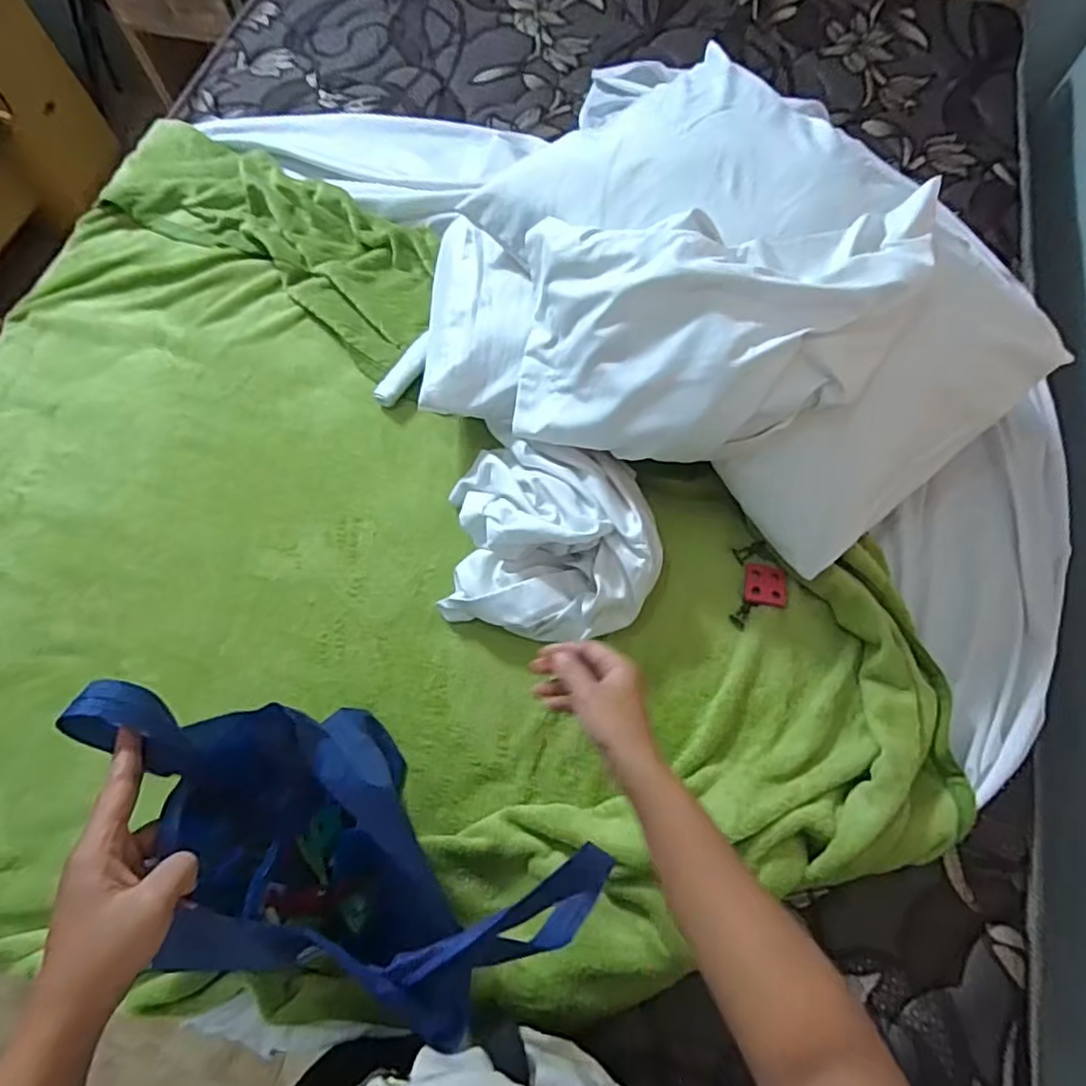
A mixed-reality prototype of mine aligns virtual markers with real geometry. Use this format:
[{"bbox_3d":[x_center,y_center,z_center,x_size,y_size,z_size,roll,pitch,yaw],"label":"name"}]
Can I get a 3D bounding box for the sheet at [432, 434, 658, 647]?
[{"bbox_3d":[0.013,-0.005,0.791,0.253,0.105,0.235,3,67,3],"label":"sheet"}]

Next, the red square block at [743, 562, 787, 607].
[{"bbox_3d":[0.284,0.054,0.802,0.052,0.010,0.051,8,67,5],"label":"red square block"}]

